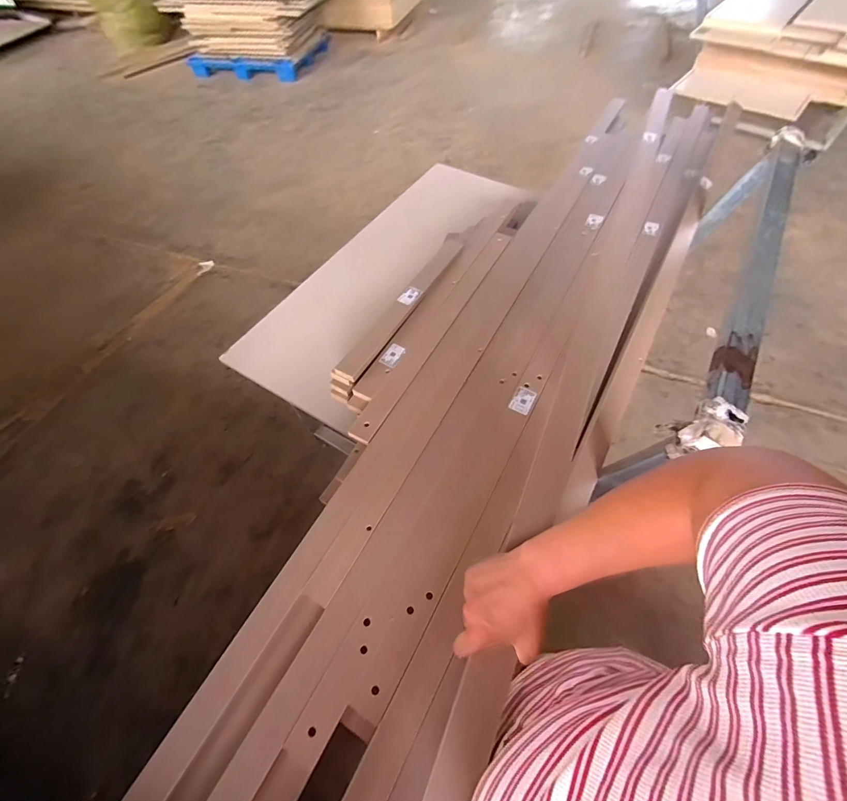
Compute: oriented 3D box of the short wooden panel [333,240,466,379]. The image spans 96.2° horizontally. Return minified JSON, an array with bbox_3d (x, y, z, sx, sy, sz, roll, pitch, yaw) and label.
[{"bbox_3d":[-0.038,-0.251,0.961,0.056,0.032,0.548,26,60,16],"label":"short wooden panel"}]

